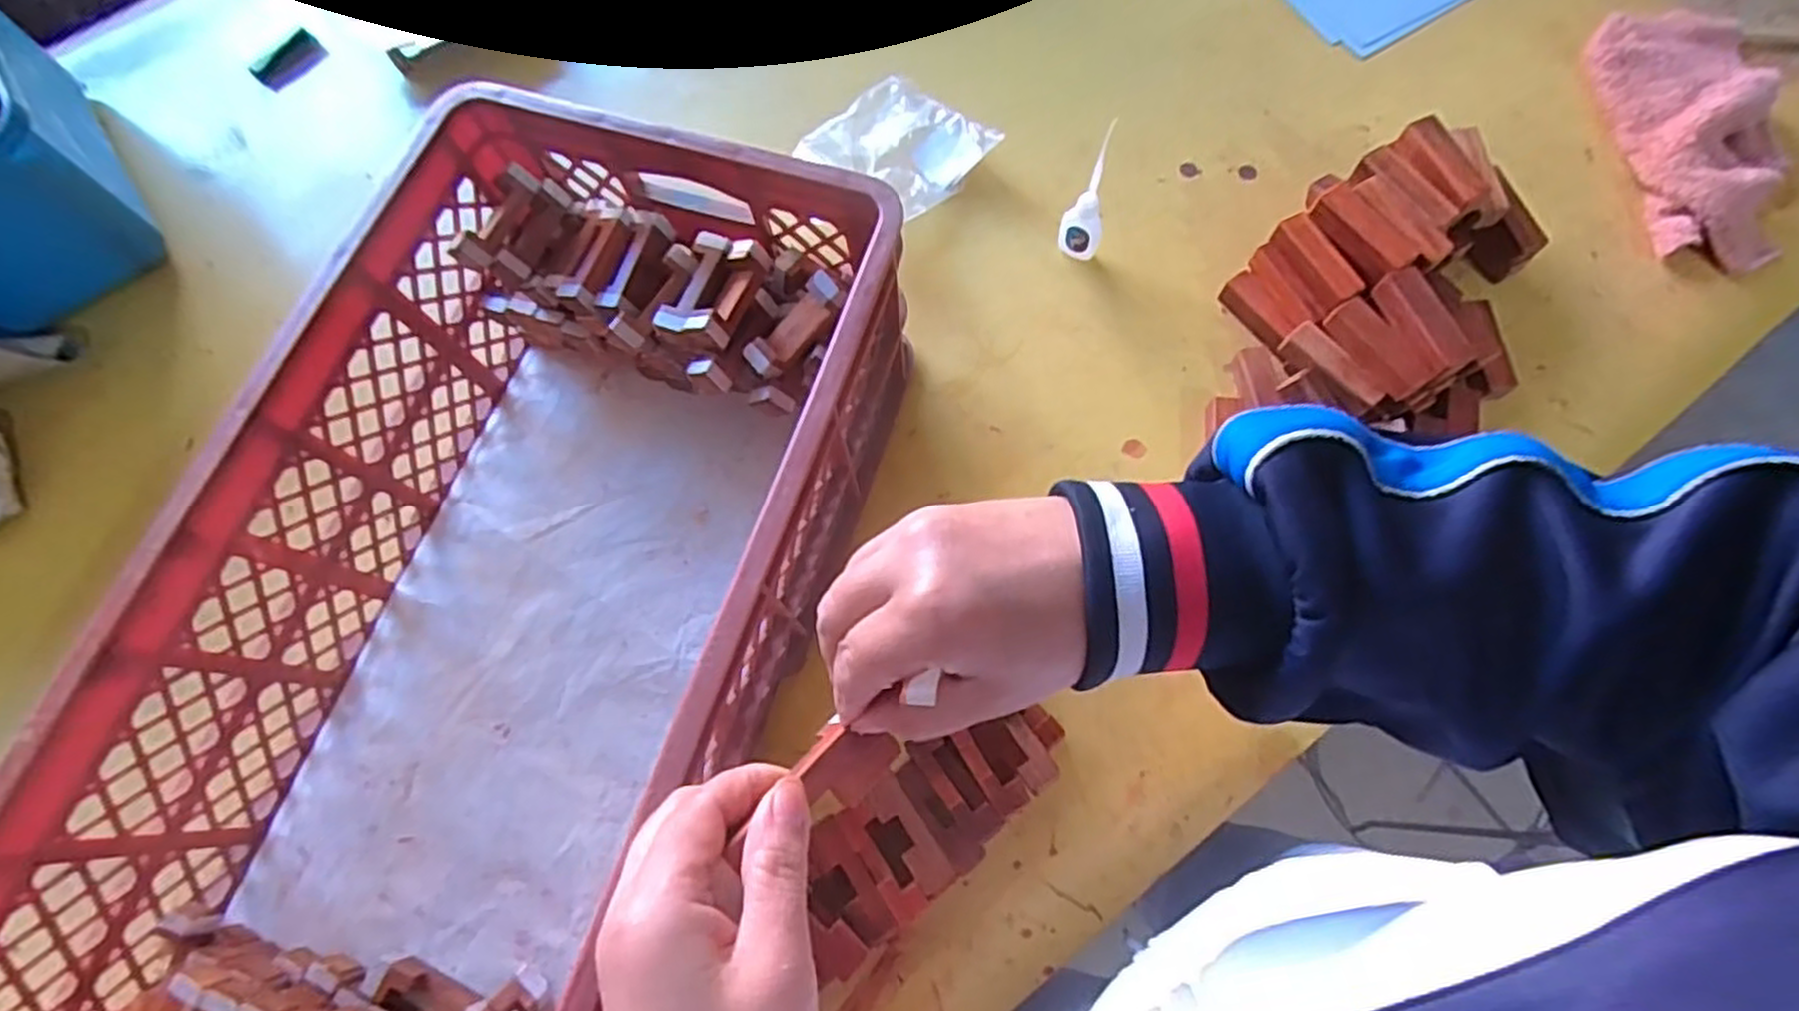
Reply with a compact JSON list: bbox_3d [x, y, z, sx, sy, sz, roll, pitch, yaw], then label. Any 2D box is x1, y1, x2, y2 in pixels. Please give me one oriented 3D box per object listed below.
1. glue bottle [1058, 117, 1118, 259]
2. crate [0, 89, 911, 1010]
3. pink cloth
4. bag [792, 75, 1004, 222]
[{"bbox_3d":[0.148,-0.239,0.614,0.034,0.119,0.028,15,73,7],"label":"glue bottle"},{"bbox_3d":[-0.241,0.081,0.487,0.320,0.177,0.637,17,74,8],"label":"crate"},{"bbox_3d":[0.661,-0.320,0.654,0.134,0.042,0.262,5,72,4],"label":"pink cloth"},{"bbox_3d":[-0.003,-0.316,0.686,0.130,0.032,0.133,-42,75,-11],"label":"bag"}]

